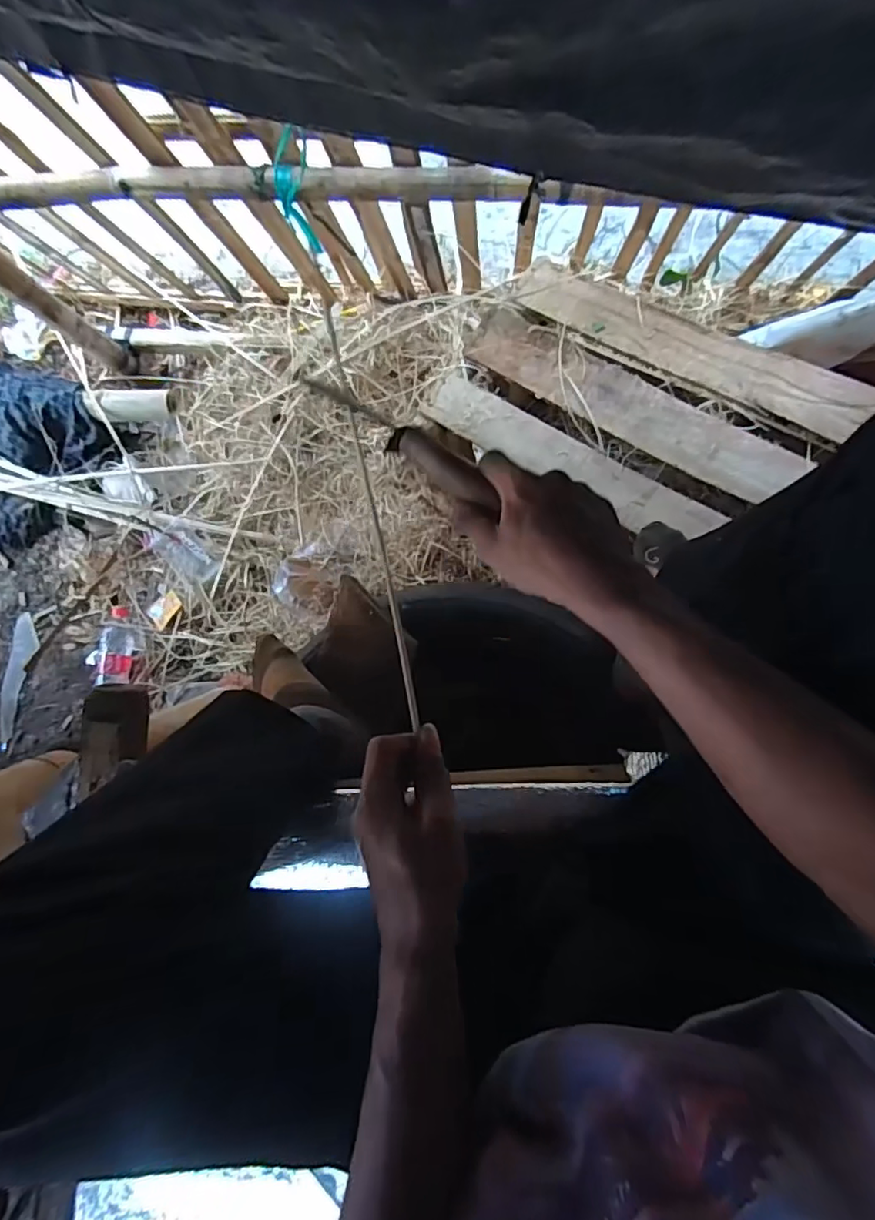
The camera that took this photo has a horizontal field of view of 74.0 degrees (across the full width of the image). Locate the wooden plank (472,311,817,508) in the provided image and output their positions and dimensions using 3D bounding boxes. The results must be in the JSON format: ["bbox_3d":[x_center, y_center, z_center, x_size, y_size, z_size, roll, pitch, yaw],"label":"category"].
[{"bbox_3d":[0.254,-0.282,0.793,0.465,0.028,0.091,35,93,14],"label":"wooden plank"}]

